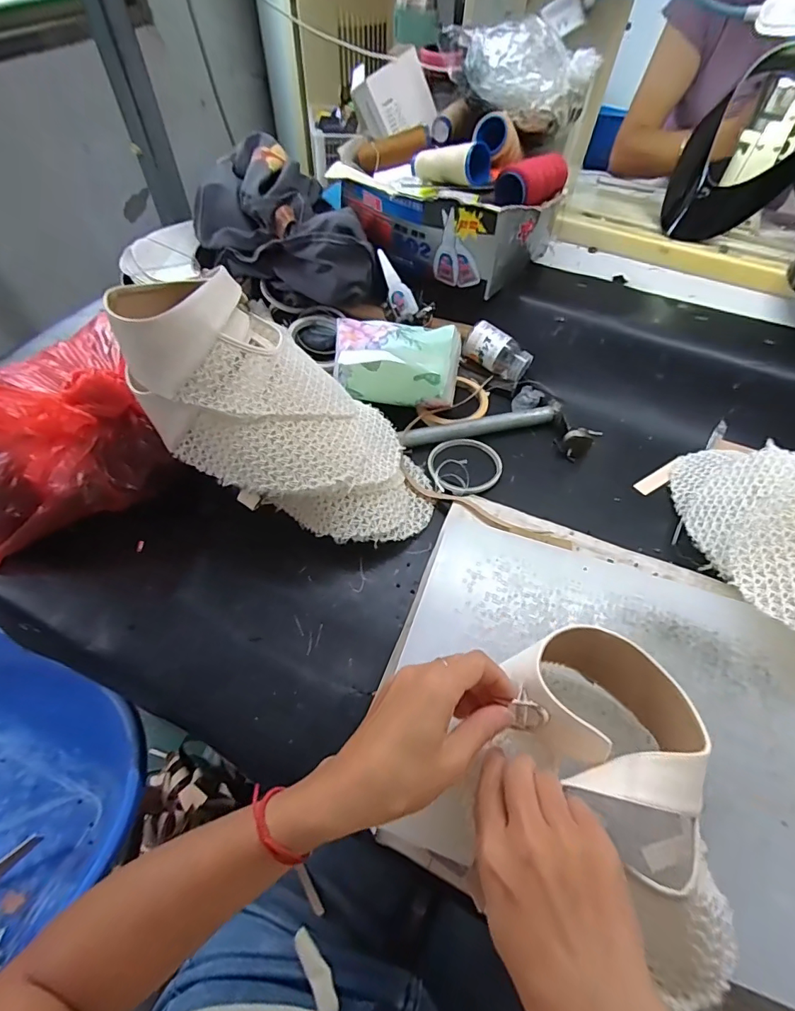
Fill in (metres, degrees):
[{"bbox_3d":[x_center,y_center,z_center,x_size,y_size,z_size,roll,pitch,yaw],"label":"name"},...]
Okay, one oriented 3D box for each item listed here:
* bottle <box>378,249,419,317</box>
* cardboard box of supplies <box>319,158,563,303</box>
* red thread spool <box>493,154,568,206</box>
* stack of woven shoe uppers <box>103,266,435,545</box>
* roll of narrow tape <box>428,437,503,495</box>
[{"bbox_3d":[-0.003,-0.282,0.596,0.030,0.012,0.086,-28,93,-19],"label":"bottle"},{"bbox_3d":[0.062,-0.396,0.641,0.283,0.107,0.178,22,57,14],"label":"cardboard box of supplies"},{"bbox_3d":[0.163,-0.397,0.567,0.052,0.044,0.107,36,61,22],"label":"red thread spool"},{"bbox_3d":[-0.108,-0.084,0.463,0.347,0.112,0.156,37,54,-21],"label":"stack of woven shoe uppers"},{"bbox_3d":[0.079,-0.049,0.545,0.084,0.012,0.087,0,54,-1],"label":"roll of narrow tape"}]

